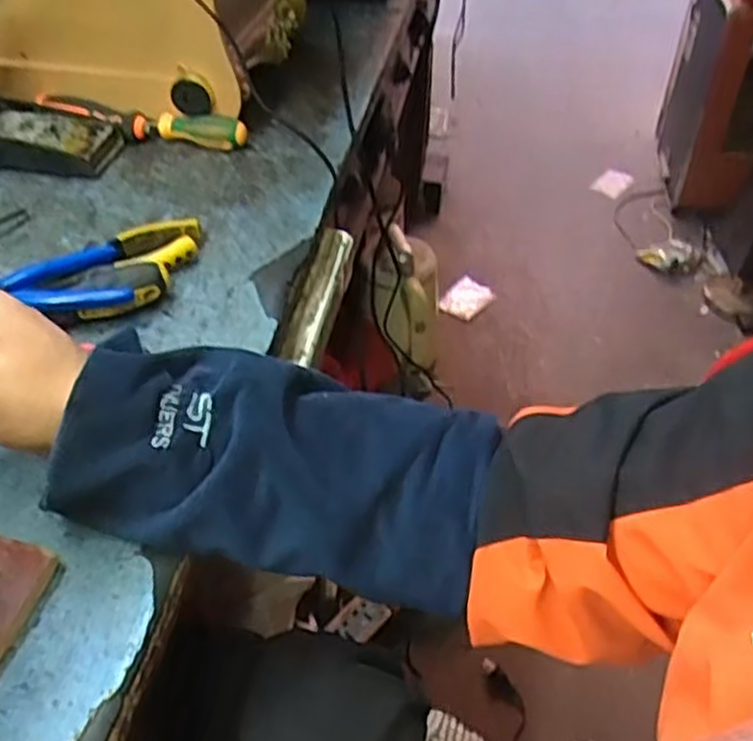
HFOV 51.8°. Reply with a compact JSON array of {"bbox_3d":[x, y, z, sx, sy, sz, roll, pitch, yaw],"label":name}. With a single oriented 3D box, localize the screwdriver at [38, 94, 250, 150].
[{"bbox_3d":[-0.219,-0.238,0.739,0.202,0.028,0.029,9,45,10],"label":"screwdriver"}]

